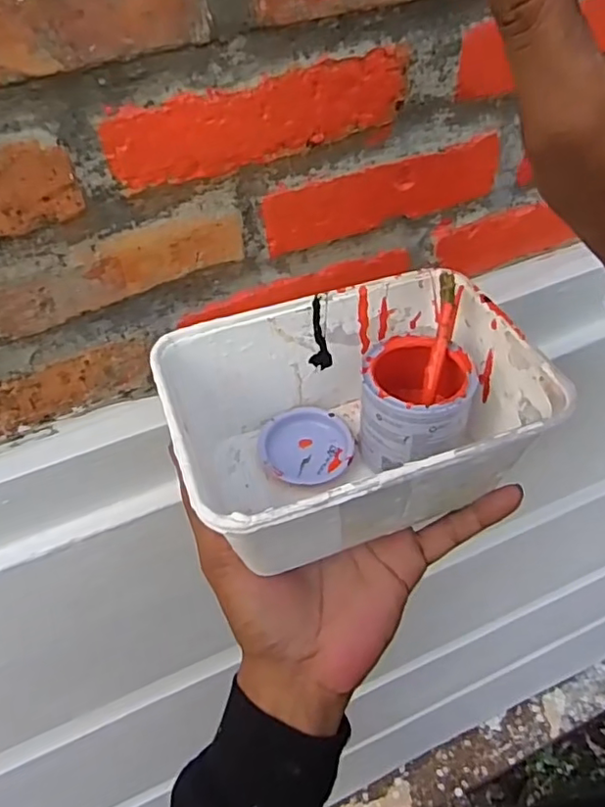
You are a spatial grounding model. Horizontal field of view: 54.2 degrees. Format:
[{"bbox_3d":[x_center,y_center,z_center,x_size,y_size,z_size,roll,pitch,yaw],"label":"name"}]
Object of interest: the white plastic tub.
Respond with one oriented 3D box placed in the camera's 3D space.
[{"bbox_3d":[0.027,0.007,0.298,0.168,0.077,0.120,-17,51,-10],"label":"white plastic tub"}]

